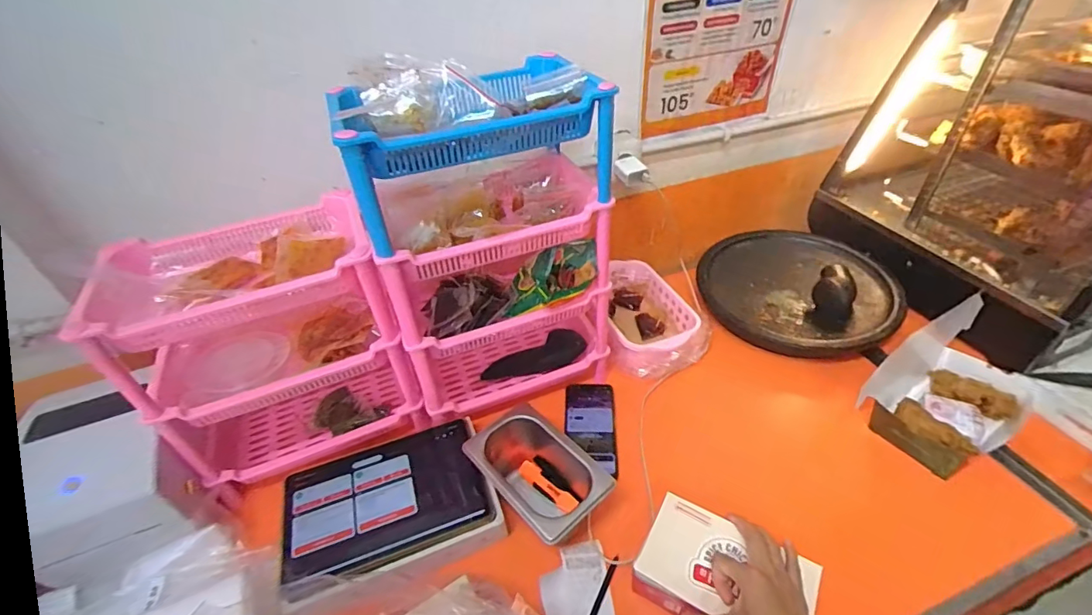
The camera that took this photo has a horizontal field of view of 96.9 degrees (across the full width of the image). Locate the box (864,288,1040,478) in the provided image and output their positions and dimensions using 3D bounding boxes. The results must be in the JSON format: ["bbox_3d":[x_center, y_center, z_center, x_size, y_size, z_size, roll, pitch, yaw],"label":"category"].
[{"bbox_3d":[0.577,0.117,0.681,0.214,0.124,0.138,-24,44,-21],"label":"box"}]

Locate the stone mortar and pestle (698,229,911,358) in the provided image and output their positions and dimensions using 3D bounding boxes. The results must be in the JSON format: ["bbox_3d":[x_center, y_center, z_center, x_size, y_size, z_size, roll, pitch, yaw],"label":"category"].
[{"bbox_3d":[0.469,-0.041,0.917,0.332,0.064,0.330,-3,40,2],"label":"stone mortar and pestle"}]

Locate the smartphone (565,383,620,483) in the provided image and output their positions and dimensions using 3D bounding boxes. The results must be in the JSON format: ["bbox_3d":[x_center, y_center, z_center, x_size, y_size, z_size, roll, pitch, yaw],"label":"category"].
[{"bbox_3d":[0.069,0.182,0.753,0.076,0.016,0.176,1,37,4],"label":"smartphone"}]

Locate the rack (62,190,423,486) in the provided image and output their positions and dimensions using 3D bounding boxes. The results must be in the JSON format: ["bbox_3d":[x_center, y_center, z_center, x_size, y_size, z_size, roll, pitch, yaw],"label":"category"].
[{"bbox_3d":[-0.380,0.058,0.676,0.313,0.333,0.211,-22,43,-20],"label":"rack"}]

